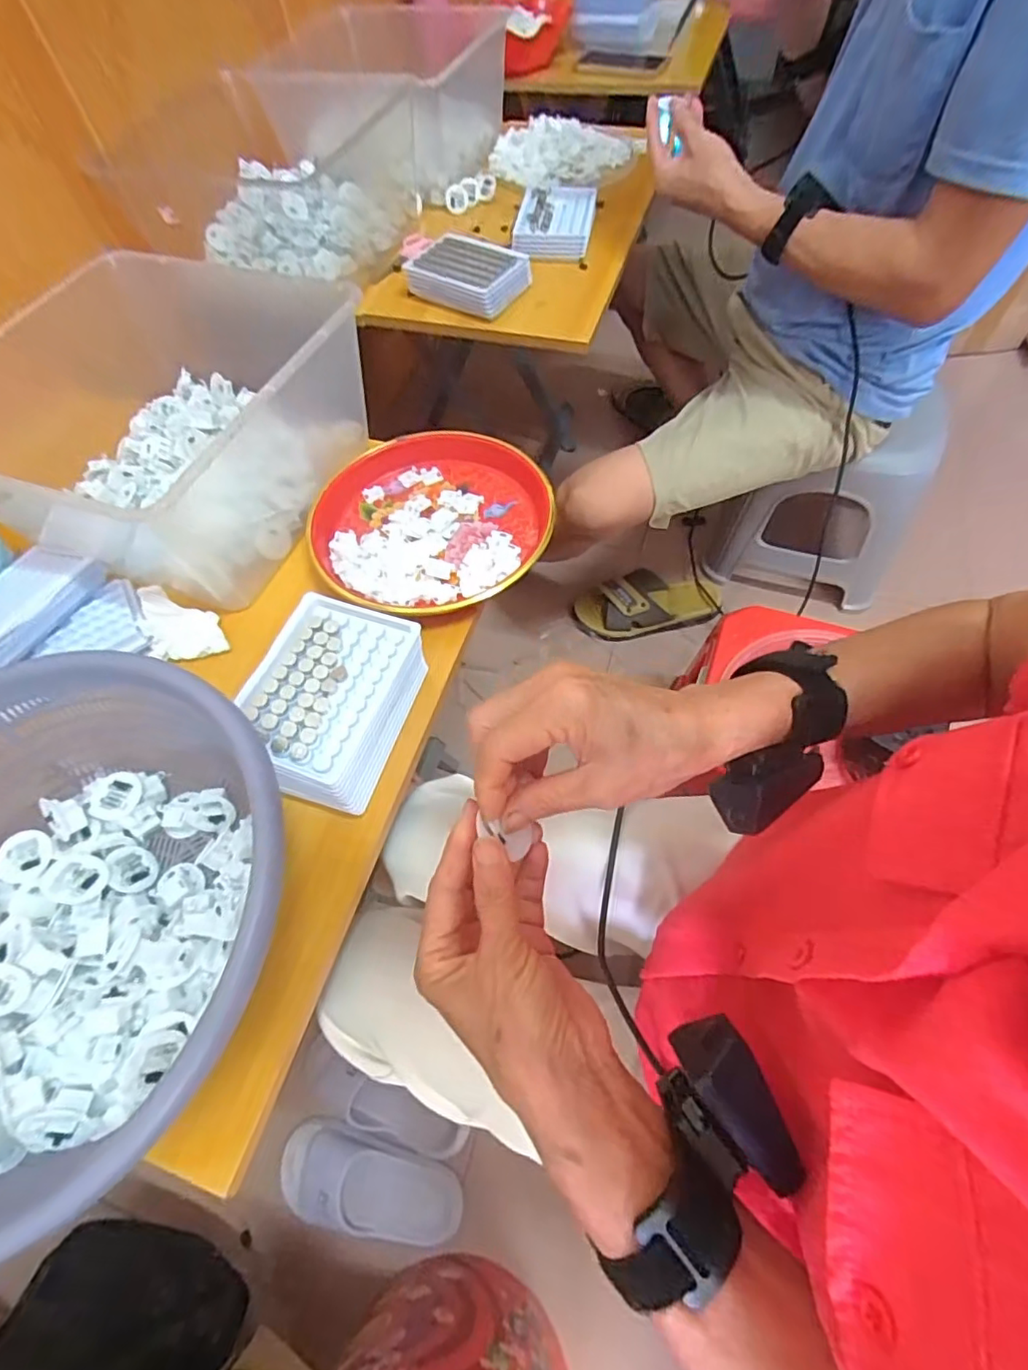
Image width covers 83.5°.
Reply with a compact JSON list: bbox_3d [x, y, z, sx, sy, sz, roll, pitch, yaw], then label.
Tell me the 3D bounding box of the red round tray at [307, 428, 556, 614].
[{"bbox_3d":[-0.078,-0.155,0.540,0.219,0.030,0.215,-2,61,3],"label":"red round tray"}]

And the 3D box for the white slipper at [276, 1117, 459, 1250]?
[{"bbox_3d":[-0.172,0.605,0.690,0.225,0.068,0.094,20,64,-1],"label":"white slipper"}]

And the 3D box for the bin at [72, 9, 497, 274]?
[{"bbox_3d":[-0.242,-0.793,0.830,0.294,0.142,0.687,23,65,16],"label":"bin"}]

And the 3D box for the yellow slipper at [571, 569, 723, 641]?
[{"bbox_3d":[0.248,-0.151,1.060,0.278,0.072,0.111,-9,61,-1],"label":"yellow slipper"}]

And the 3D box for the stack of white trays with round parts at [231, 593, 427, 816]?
[{"bbox_3d":[-0.131,0.012,0.422,0.103,0.057,0.138,16,64,12],"label":"stack of white trays with round parts"}]

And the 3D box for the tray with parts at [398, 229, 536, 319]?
[{"bbox_3d":[-0.054,-0.513,0.710,0.134,0.032,0.098,27,66,17],"label":"tray with parts"}]

